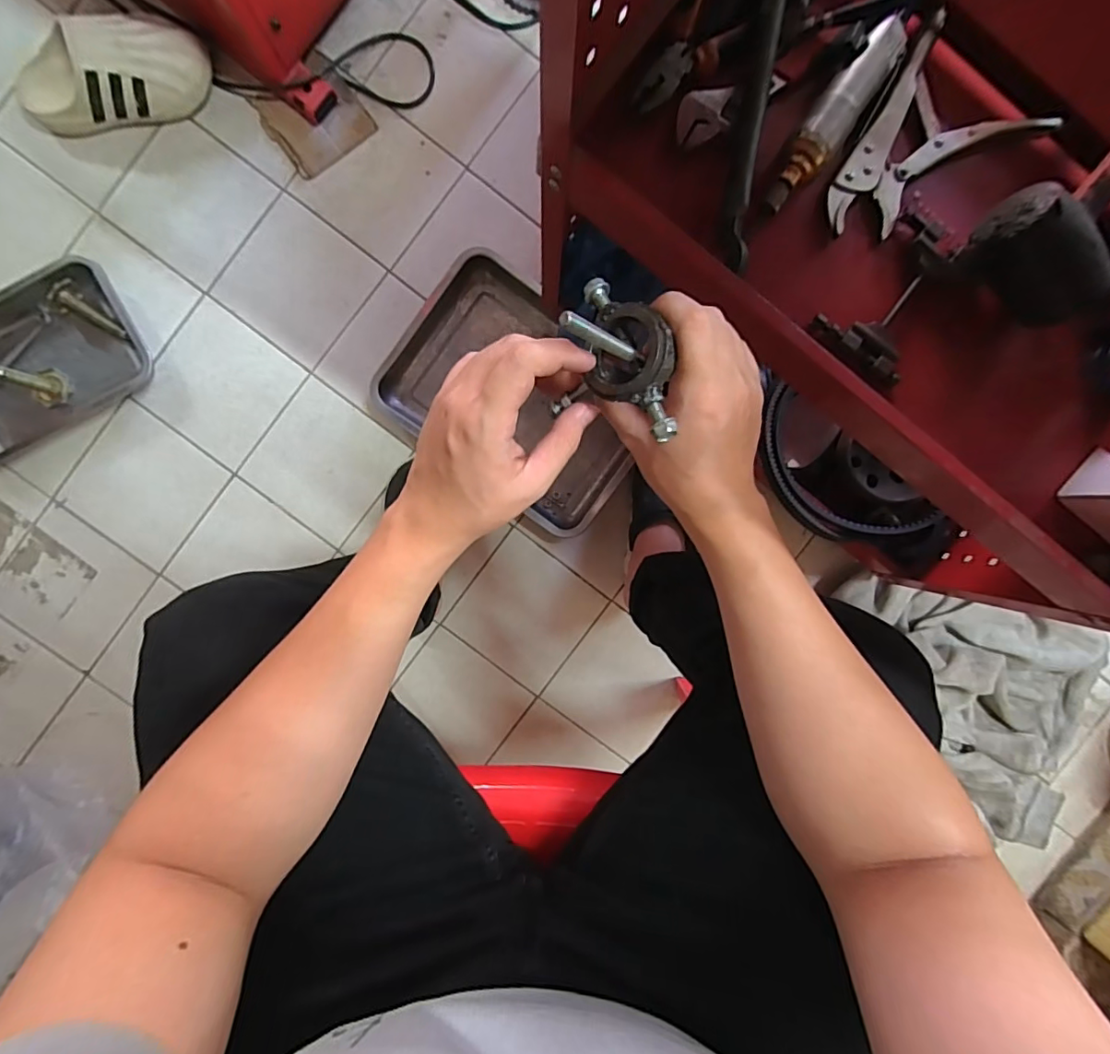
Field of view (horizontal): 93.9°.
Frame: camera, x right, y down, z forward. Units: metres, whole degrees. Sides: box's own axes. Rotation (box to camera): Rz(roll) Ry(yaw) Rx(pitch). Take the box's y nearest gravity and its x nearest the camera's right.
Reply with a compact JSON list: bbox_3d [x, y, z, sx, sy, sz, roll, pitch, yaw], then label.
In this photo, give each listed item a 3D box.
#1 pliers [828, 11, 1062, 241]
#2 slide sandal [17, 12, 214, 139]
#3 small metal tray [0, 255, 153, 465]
[{"bbox_3d":[0.328,-0.326,0.453,0.137,0.030,0.184,38,91,-4],"label":"pliers"},{"bbox_3d":[-0.624,-0.630,0.720,0.264,0.097,0.098,-19,96,-2],"label":"slide sandal"},{"bbox_3d":[-0.777,-0.254,0.774,0.311,0.047,0.206,-31,96,-1],"label":"small metal tray"}]

